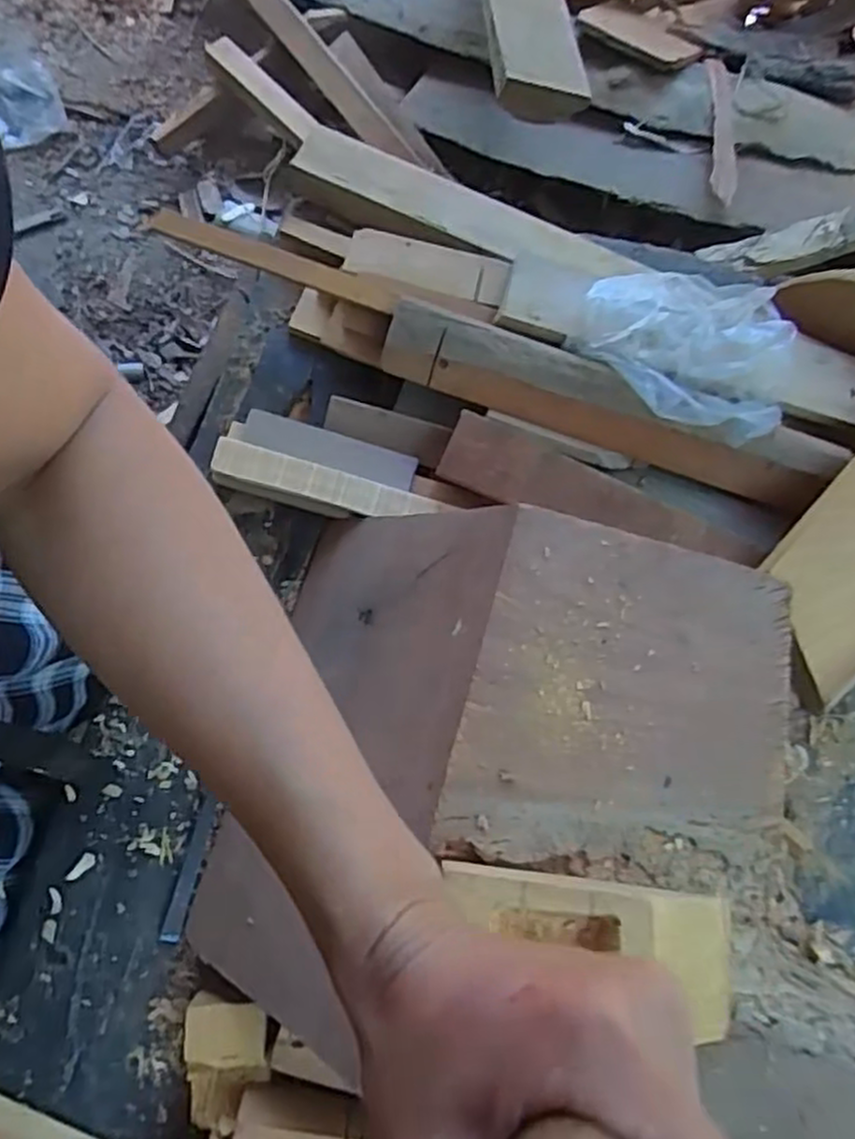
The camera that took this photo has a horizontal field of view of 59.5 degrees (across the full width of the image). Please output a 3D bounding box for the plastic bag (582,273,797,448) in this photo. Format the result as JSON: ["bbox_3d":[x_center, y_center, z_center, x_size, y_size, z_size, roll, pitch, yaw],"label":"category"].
[{"bbox_3d":[0.192,-0.169,0.552,0.156,0.042,0.121,13,74,2],"label":"plastic bag"}]

